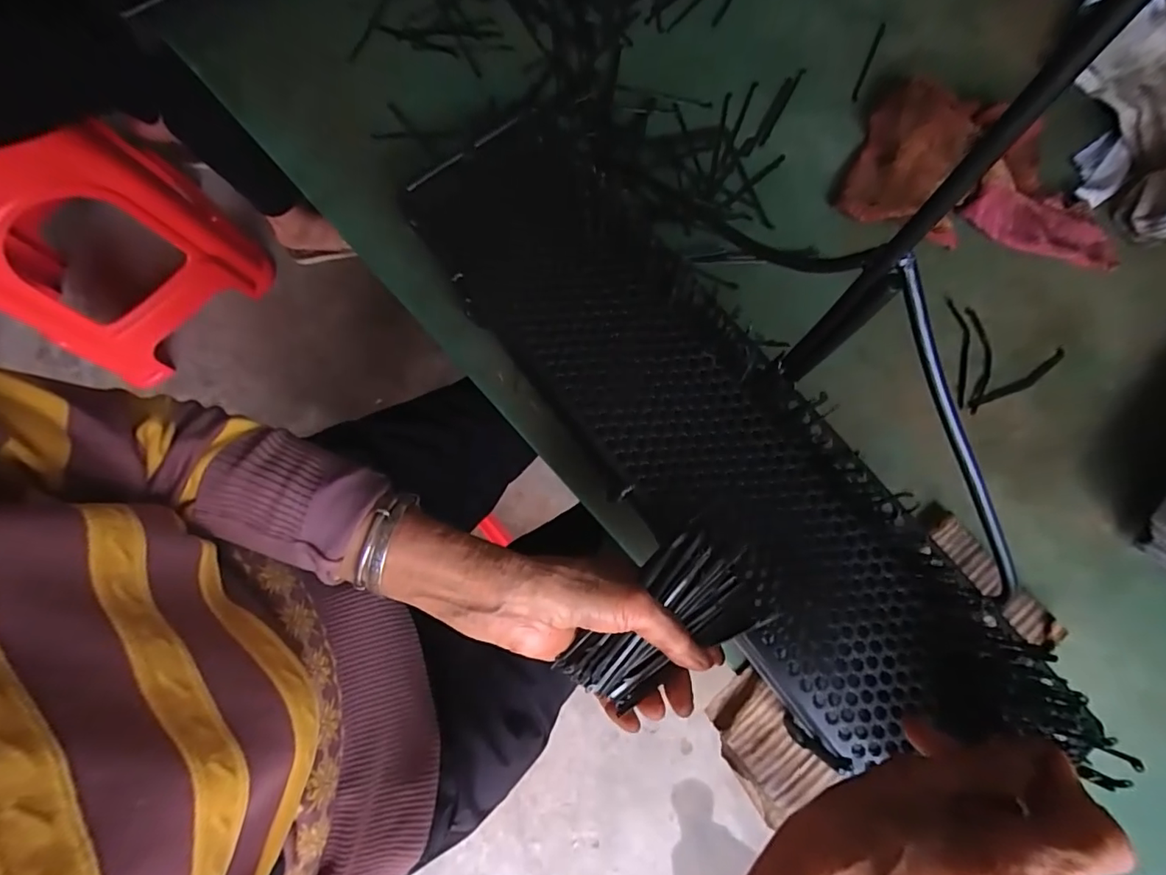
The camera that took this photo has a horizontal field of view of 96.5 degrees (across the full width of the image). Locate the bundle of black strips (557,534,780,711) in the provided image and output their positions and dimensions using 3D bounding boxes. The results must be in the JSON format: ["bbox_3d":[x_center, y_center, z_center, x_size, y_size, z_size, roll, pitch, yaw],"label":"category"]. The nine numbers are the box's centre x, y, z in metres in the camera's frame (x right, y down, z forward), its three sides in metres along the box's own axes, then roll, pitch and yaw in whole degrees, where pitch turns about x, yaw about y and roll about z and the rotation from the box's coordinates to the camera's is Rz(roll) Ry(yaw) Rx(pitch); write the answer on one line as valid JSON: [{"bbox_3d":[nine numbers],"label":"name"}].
[{"bbox_3d":[0.049,0.117,0.318,0.120,0.019,0.067,-39,79,-7],"label":"bundle of black strips"}]

